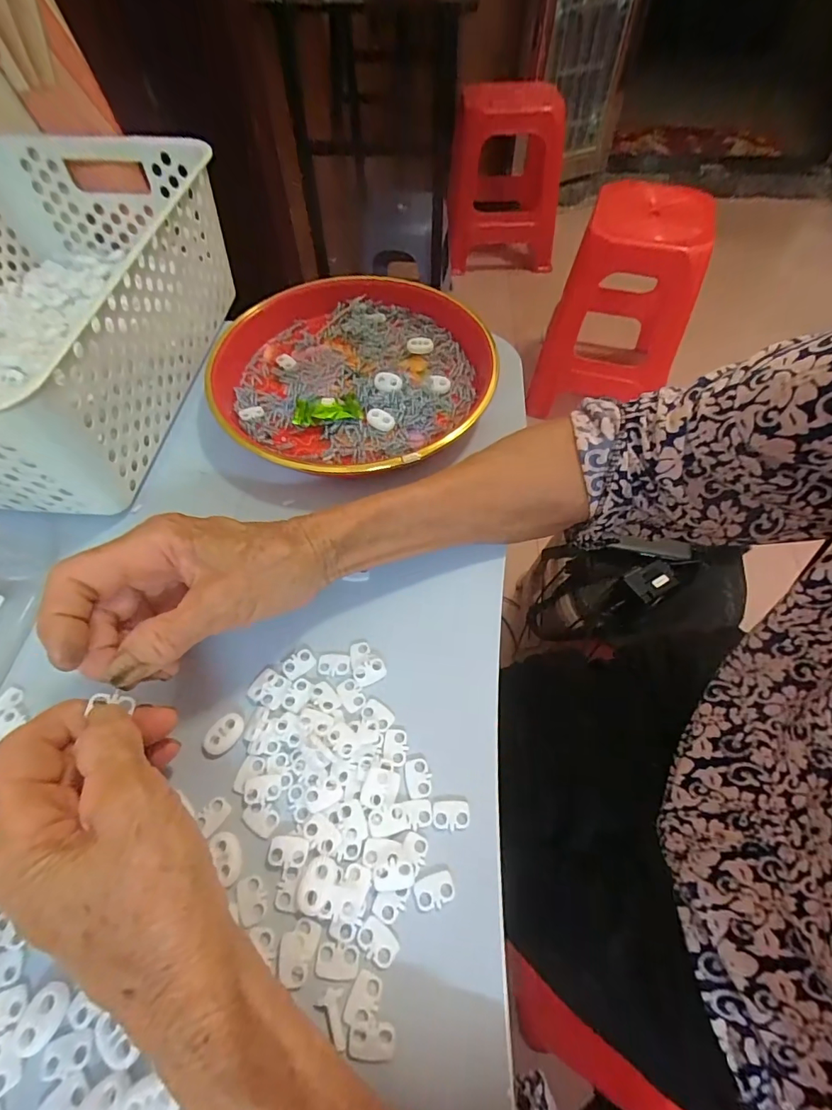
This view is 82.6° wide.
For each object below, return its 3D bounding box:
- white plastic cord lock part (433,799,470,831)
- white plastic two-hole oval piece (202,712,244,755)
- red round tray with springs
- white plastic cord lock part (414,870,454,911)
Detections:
[{"bbox_3d":[0.017,0.126,0.230,0.018,0.004,0.013,1,59,1],"label":"white plastic cord lock part"},{"bbox_3d":[-0.102,0.095,0.252,0.016,0.004,0.022,31,64,18],"label":"white plastic two-hole oval piece"},{"bbox_3d":[-0.047,-0.145,0.375,0.213,0.036,0.212,0,59,1],"label":"red round tray with springs"},{"bbox_3d":[0.008,0.151,0.214,0.018,0.004,0.013,-13,60,-7],"label":"white plastic cord lock part"}]

